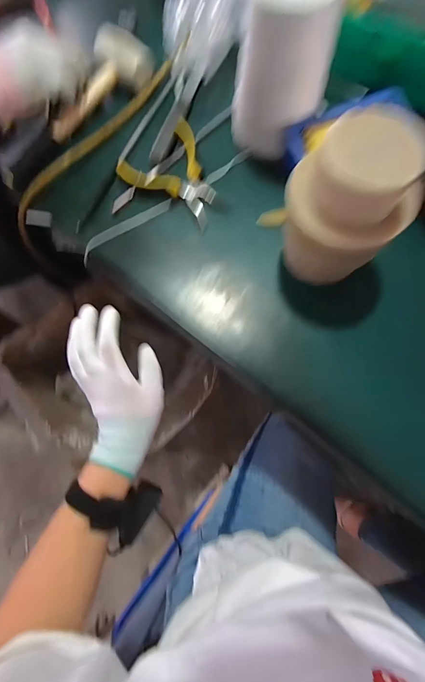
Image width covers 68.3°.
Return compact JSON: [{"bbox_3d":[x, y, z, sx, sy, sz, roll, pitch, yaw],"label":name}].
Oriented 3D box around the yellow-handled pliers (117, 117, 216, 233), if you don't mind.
[{"bbox_3d":[-0.041,-0.223,0.406,0.132,0.024,0.103,34,78,10],"label":"yellow-handled pliers"}]

